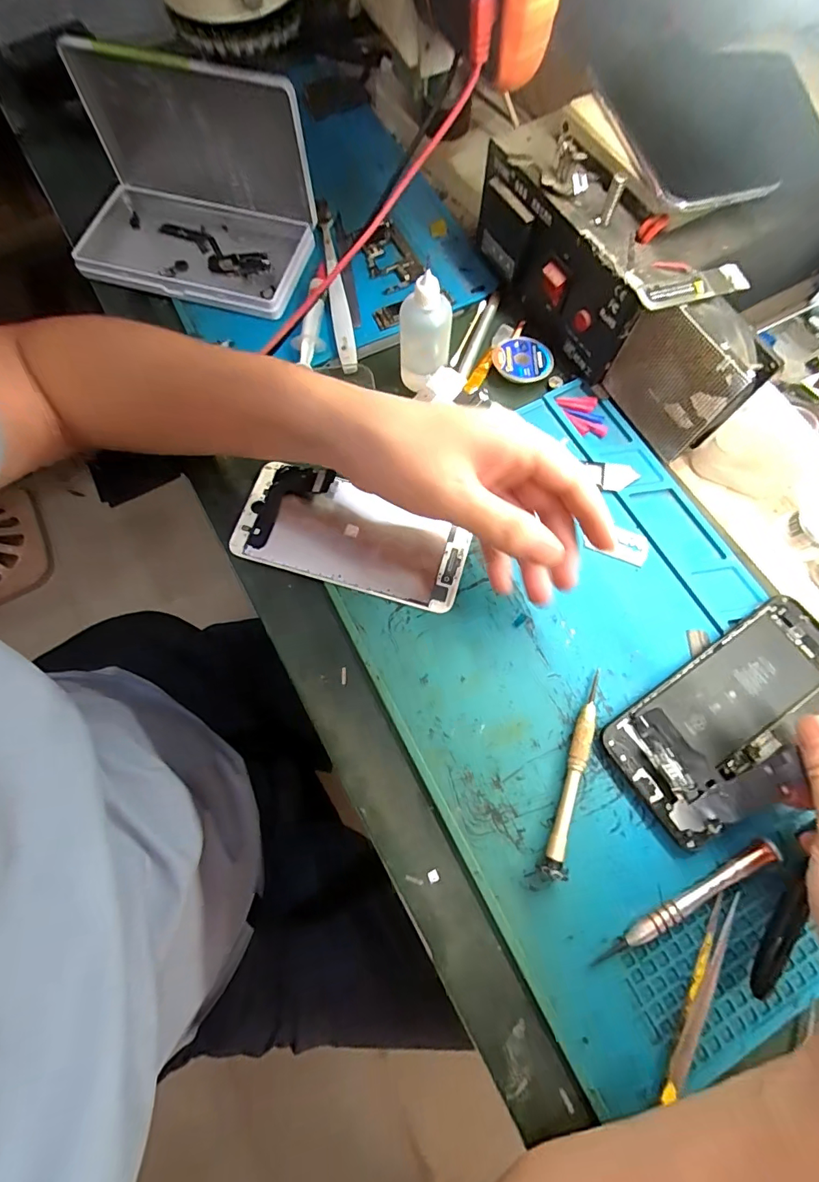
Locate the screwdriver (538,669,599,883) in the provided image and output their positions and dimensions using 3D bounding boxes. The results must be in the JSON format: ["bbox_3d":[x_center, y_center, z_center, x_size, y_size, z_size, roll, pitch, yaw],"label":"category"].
[{"bbox_3d":[0.094,0.103,0.265,0.014,0.012,0.115,16,73,8],"label":"screwdriver"}]

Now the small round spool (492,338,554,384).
[{"bbox_3d":[0.086,-0.176,0.355,0.044,0.011,0.039,13,73,7],"label":"small round spool"}]

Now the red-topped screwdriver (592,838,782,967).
[{"bbox_3d":[0.147,0.165,0.245,0.112,0.007,0.010,-27,73,-6],"label":"red-topped screwdriver"}]

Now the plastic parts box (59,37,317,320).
[{"bbox_3d":[-0.180,-0.316,0.364,0.190,0.107,0.137,10,73,6],"label":"plastic parts box"}]

